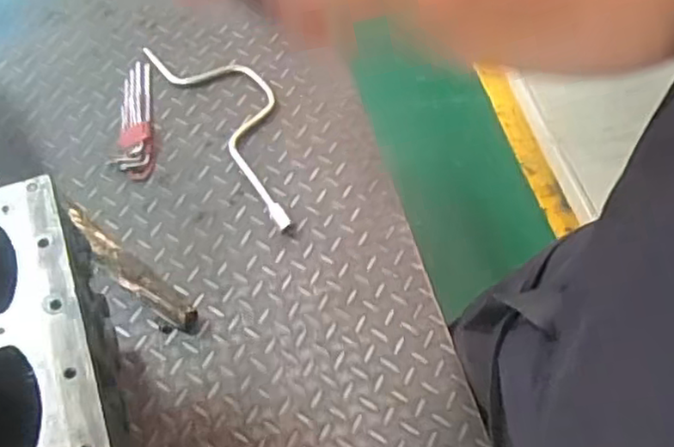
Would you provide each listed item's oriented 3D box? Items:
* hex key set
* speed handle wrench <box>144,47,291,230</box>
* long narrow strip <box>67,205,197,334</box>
[{"bbox_3d":[-0.296,-0.162,0.973,0.060,0.022,0.206,0,58,-4],"label":"hex key set"},{"bbox_3d":[-0.137,-0.154,0.977,0.117,0.024,0.379,-30,65,-20],"label":"speed handle wrench"},{"bbox_3d":[-0.271,0.058,0.840,0.224,0.028,0.035,37,63,18],"label":"long narrow strip"}]

